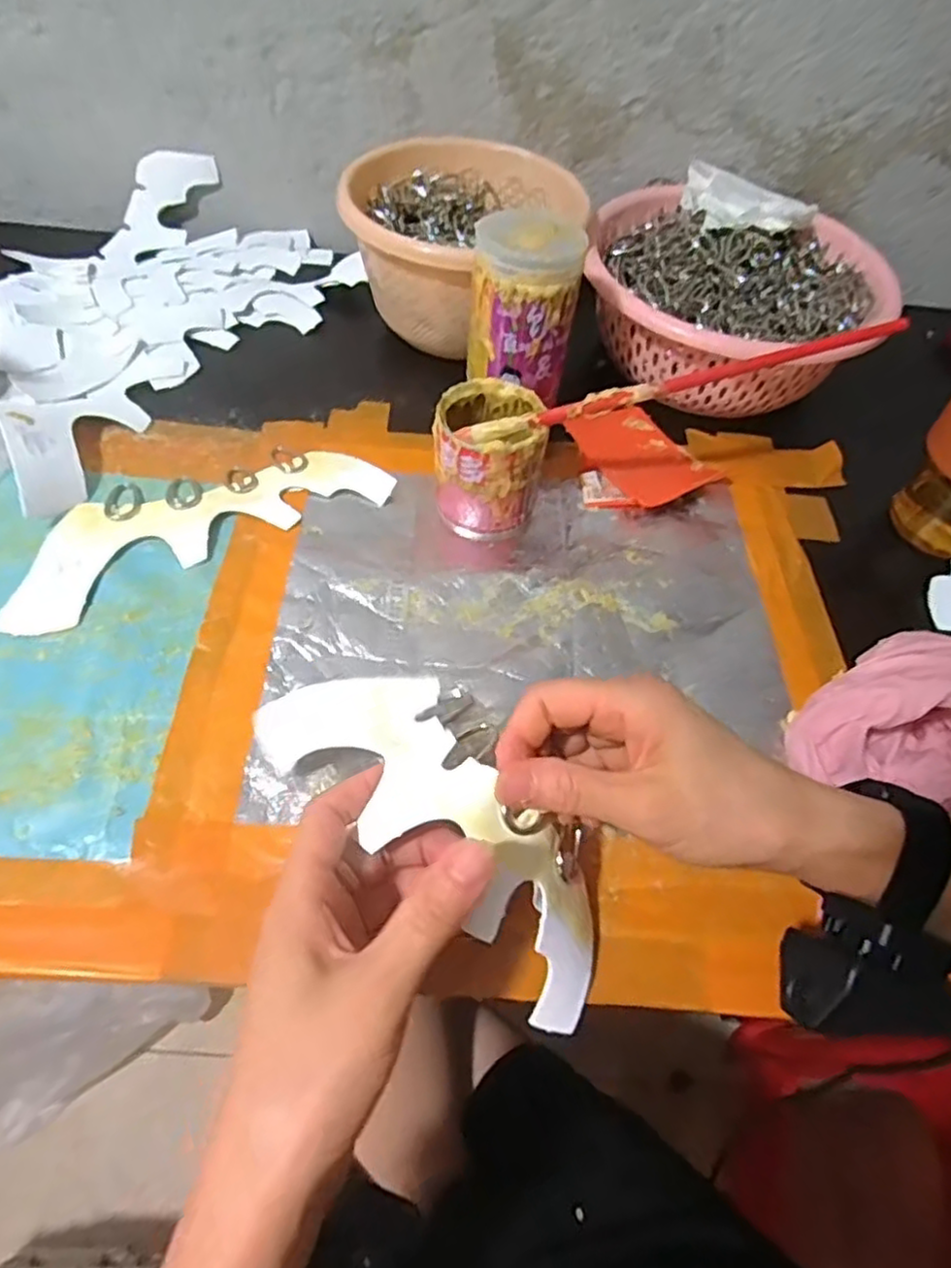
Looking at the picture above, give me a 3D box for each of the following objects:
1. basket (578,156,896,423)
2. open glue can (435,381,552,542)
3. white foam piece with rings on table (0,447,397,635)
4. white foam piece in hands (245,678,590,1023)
[{"bbox_3d":[0.188,-0.248,0.511,0.211,0.103,0.200,20,57,10],"label":"basket"},{"bbox_3d":[0.007,-0.108,0.421,0.064,0.071,0.065,-1,56,-4],"label":"open glue can"},{"bbox_3d":[-0.167,-0.071,0.421,0.226,0.006,0.084,-22,60,-17],"label":"white foam piece with rings on table"},{"bbox_3d":[-0.019,0.073,0.302,0.194,0.066,0.068,39,62,22],"label":"white foam piece in hands"}]

